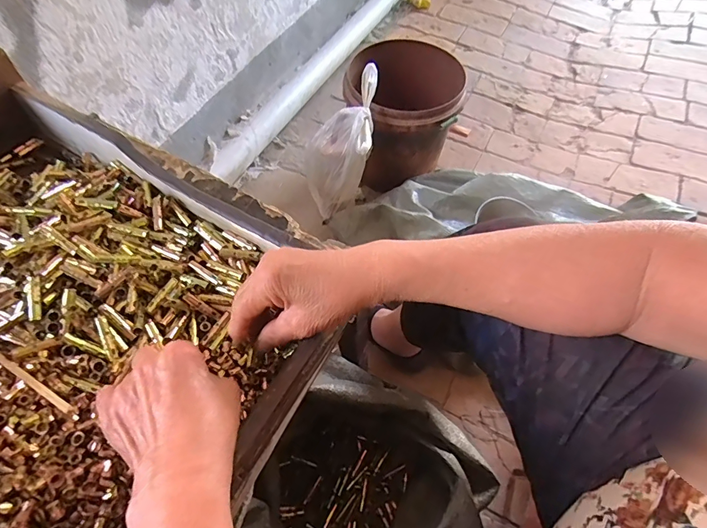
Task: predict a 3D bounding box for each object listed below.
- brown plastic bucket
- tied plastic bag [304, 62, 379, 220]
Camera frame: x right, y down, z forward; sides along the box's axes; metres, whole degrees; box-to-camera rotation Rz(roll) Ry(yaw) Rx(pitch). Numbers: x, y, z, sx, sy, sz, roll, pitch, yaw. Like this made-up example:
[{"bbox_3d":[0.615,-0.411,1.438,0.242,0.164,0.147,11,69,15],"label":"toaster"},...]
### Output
[{"bbox_3d":[0.109,-0.330,0.979,0.254,0.266,0.219,2,58,0],"label":"brown plastic bucket"},{"bbox_3d":[-0.032,-0.225,0.860,0.138,0.295,0.123,5,58,2],"label":"tied plastic bag"}]

